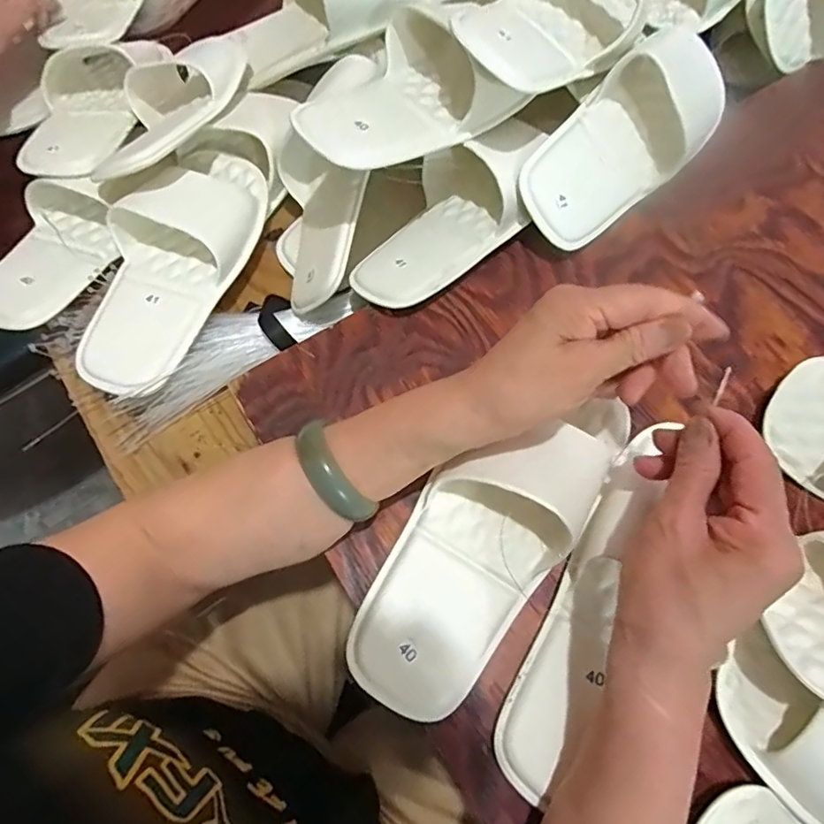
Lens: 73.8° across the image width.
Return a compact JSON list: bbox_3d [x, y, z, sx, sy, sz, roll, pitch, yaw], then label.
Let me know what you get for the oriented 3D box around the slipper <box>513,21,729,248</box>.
[{"bbox_3d":[0.169,-0.214,0.434,0.095,0.057,0.216,47,74,-13],"label":"slipper"}]

